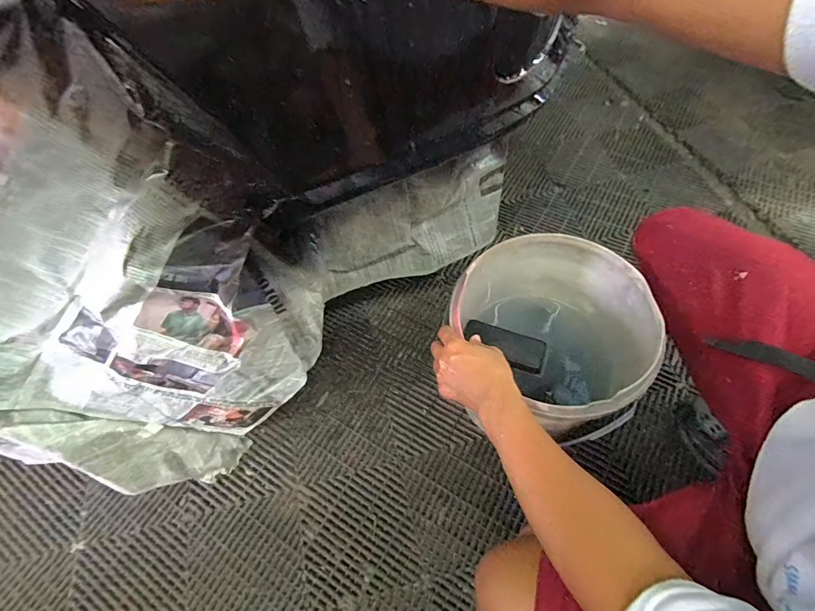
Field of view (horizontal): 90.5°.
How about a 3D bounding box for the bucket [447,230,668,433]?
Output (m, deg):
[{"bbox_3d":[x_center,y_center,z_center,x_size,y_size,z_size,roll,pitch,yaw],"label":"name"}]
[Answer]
[{"bbox_3d":[0.225,0.074,0.700,0.283,0.283,0.269,-1,58,2],"label":"bucket"}]

